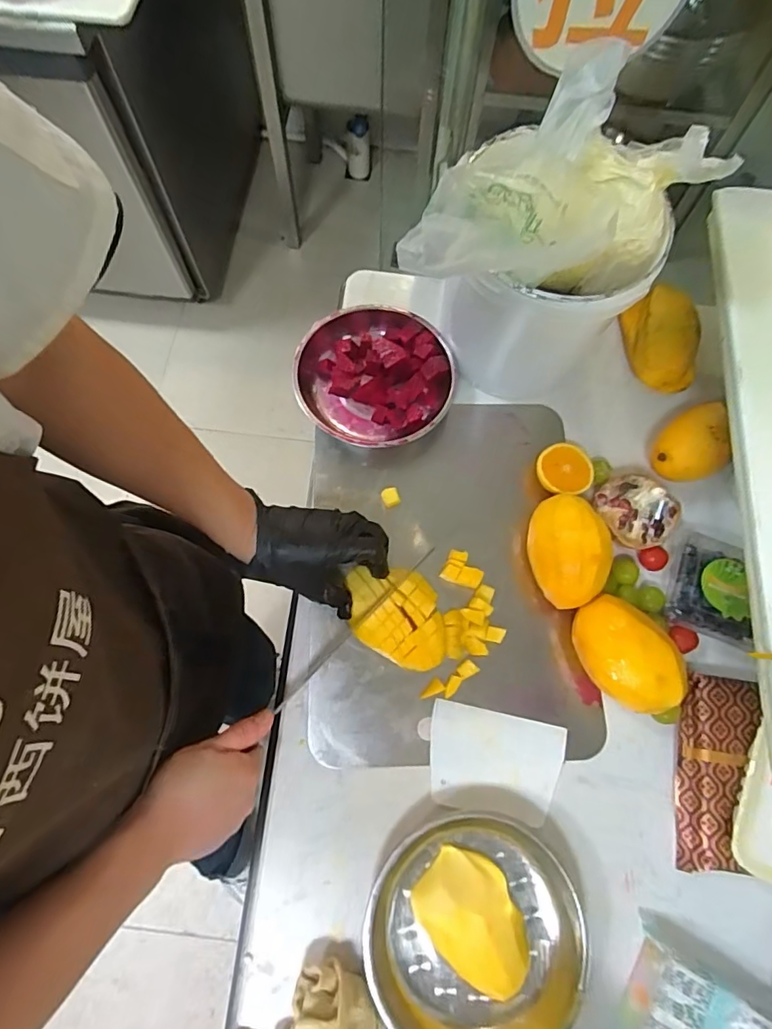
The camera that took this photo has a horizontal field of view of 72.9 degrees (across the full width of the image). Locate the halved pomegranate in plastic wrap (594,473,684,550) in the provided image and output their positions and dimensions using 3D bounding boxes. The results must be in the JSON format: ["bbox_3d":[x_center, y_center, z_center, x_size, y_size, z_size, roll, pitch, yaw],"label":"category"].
[{"bbox_3d":[0.265,0.000,0.565,0.073,0.060,0.081,-31,75,-11],"label":"halved pomegranate in plastic wrap"}]

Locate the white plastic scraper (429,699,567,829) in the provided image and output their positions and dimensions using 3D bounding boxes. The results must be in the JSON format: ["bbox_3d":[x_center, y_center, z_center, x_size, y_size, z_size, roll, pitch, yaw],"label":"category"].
[{"bbox_3d":[0.106,0.242,0.510,0.128,0.006,0.090,11,70,2],"label":"white plastic scraper"}]

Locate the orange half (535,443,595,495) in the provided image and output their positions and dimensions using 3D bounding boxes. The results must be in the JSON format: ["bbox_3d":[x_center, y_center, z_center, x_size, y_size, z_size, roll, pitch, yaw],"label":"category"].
[{"bbox_3d":[0.203,-0.048,0.597,0.065,0.032,0.060,0,72,-1],"label":"orange half"}]

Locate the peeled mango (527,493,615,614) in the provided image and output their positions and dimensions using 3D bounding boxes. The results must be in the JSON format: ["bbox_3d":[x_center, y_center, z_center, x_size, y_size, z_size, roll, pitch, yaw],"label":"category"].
[{"bbox_3d":[0.191,0.039,0.553,0.074,0.071,0.116,0,72,-1],"label":"peeled mango"}]

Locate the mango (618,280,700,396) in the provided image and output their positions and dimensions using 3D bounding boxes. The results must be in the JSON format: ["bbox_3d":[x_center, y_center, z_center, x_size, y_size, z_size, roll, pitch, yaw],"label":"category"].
[{"bbox_3d":[0.324,-0.207,0.625,0.079,0.067,0.128,-14,73,-6],"label":"mango"}]

